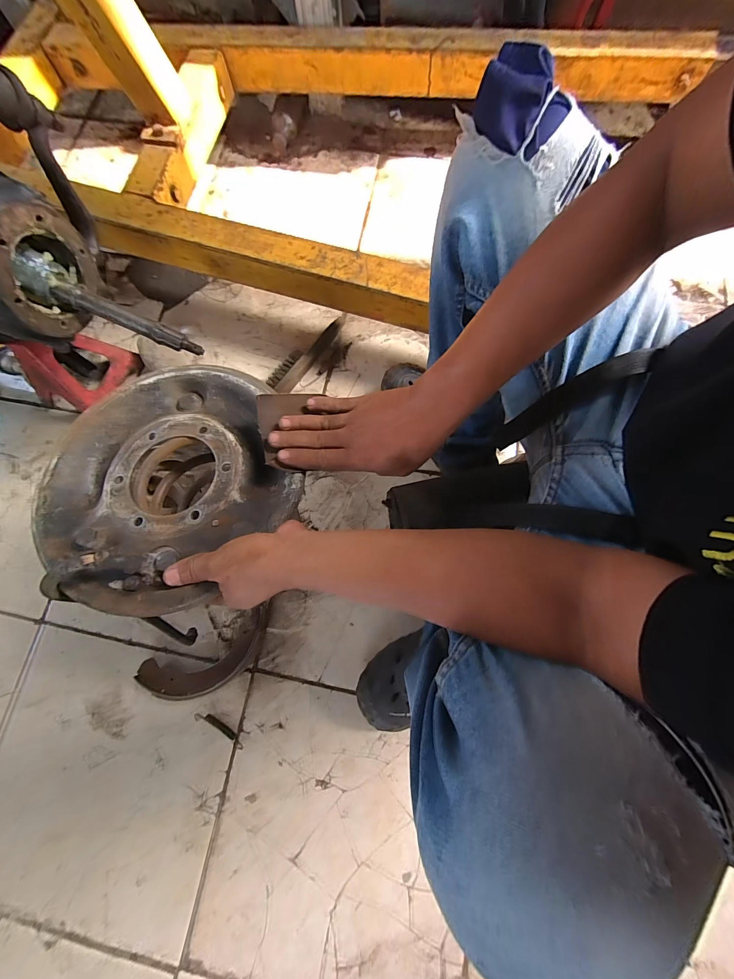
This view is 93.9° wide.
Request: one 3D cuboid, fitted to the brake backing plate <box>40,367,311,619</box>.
[{"bbox_3d":[-0.204,-0.012,0.346,0.238,0.069,0.257,0,73,1],"label":"brake backing plate"}]

